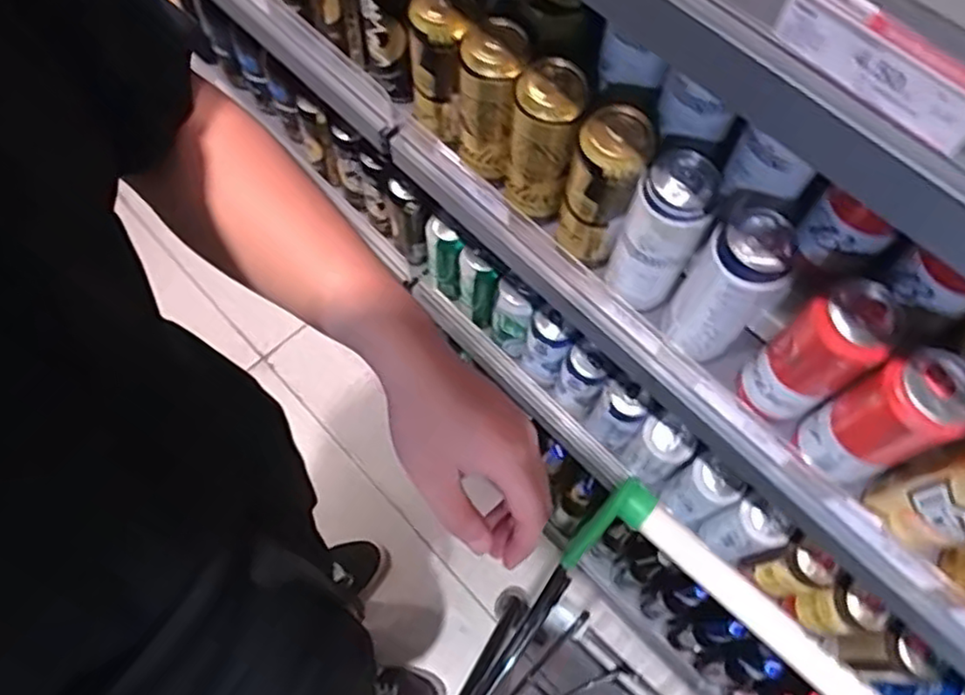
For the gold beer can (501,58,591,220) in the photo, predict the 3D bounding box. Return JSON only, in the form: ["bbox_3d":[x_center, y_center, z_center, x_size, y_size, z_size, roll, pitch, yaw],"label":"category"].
[{"bbox_3d":[0.055,-0.193,0.635,0.063,0.143,0.062,1,67,-1],"label":"gold beer can"}]

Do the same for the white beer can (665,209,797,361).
[{"bbox_3d":[0.205,-0.052,0.573,0.062,0.145,0.068,1,67,-1],"label":"white beer can"}]

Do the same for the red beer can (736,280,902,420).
[{"bbox_3d":[0.271,0.009,0.554,0.063,0.144,0.059,1,67,-1],"label":"red beer can"}]

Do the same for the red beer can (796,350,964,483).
[{"bbox_3d":[0.313,0.057,0.529,0.059,0.144,0.063,1,67,-1],"label":"red beer can"}]

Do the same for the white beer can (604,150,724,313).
[{"bbox_3d":[0.156,-0.097,0.605,0.062,0.159,0.064,1,67,-1],"label":"white beer can"}]

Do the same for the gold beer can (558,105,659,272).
[{"bbox_3d":[0.107,-0.139,0.619,0.060,0.156,0.061,1,67,-1],"label":"gold beer can"}]

